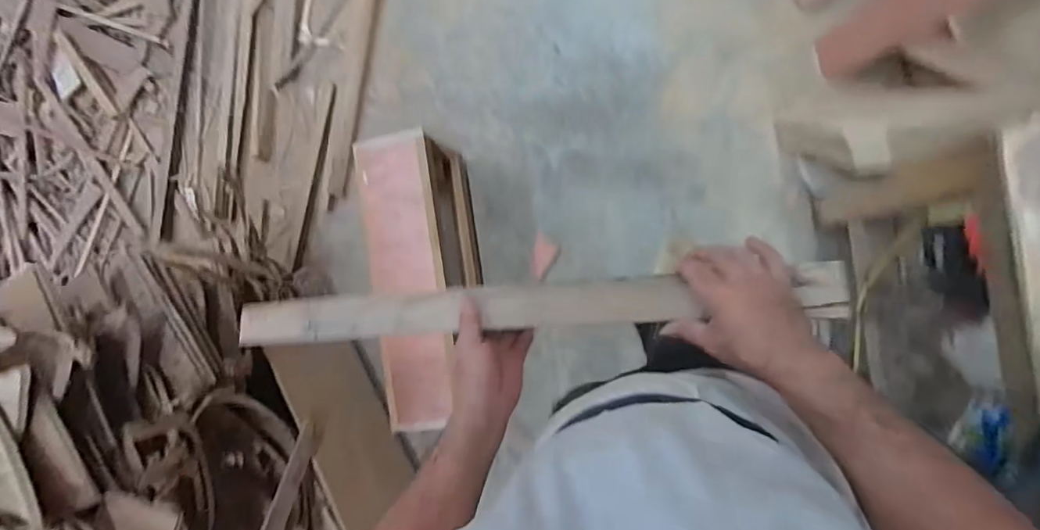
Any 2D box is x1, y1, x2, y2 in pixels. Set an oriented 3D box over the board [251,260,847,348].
[{"bbox_3d":[-0.022,0.050,0.557,0.680,0.023,0.053,-5,93,15],"label":"board"}]

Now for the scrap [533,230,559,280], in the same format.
[{"bbox_3d":[0.064,-0.026,1.462,0.070,0.011,0.122,24,97,13],"label":"scrap"}]

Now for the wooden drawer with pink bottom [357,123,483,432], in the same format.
[{"bbox_3d":[-0.241,0.022,1.344,0.209,0.319,0.687,-8,89,15],"label":"wooden drawer with pink bottom"}]

